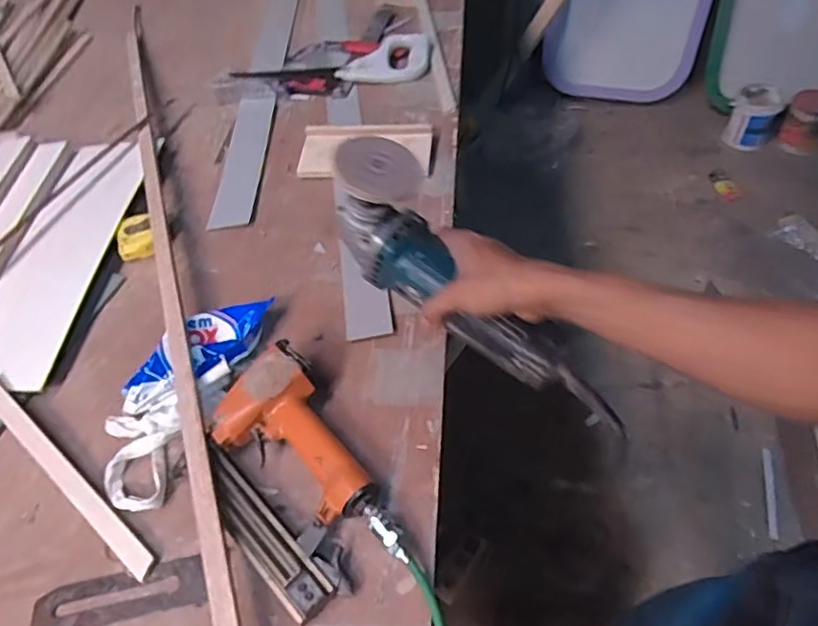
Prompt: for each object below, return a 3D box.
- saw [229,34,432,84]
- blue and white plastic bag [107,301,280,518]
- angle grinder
[{"bbox_3d":[-0.133,-0.462,1.067,0.341,0.035,0.124,-1,53,4],"label":"saw"},{"bbox_3d":[-0.258,0.083,0.665,0.109,0.034,0.263,15,56,15],"label":"blue and white plastic bag"},{"bbox_3d":[0.057,-0.021,0.524,0.318,0.086,0.082,43,65,5],"label":"angle grinder"}]

